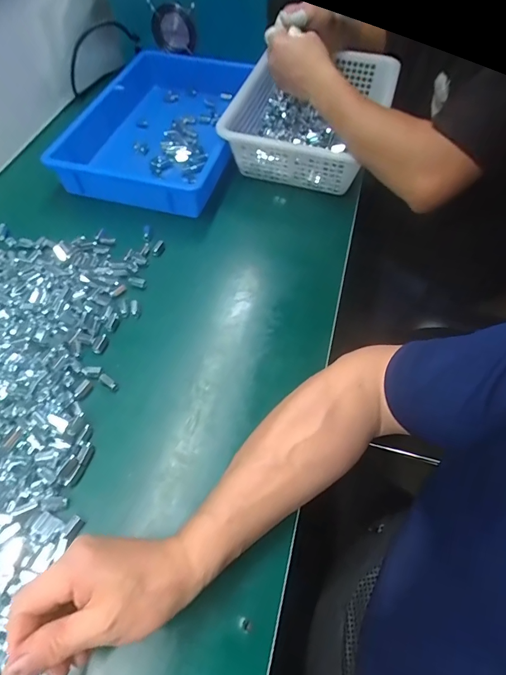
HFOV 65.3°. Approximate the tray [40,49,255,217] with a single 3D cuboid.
[{"bbox_3d":[-0.148,-0.350,0.650,0.250,0.064,0.349,9,58,5],"label":"tray"}]

